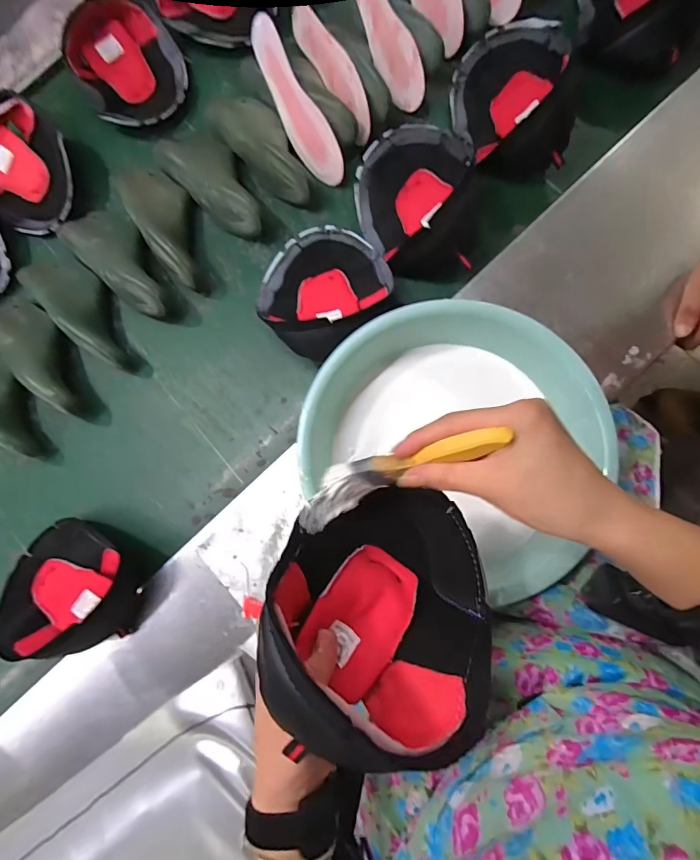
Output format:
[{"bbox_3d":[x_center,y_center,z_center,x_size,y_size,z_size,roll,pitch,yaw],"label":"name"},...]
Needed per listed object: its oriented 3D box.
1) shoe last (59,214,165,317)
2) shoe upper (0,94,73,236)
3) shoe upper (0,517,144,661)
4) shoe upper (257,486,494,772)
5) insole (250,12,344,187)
[{"bbox_3d":[-0.340,-0.253,0.621,0.089,0.065,0.219,-42,81,2],"label":"shoe last"},{"bbox_3d":[-0.504,-0.400,0.660,0.160,0.066,0.186,-44,80,-3],"label":"shoe upper"},{"bbox_3d":[-0.363,0.199,0.556,0.181,0.102,0.151,-3,81,5],"label":"shoe upper"},{"bbox_3d":[0.027,0.129,0.305,0.142,0.138,0.158,-1,85,7],"label":"shoe upper"},{"bbox_3d":[-0.078,-0.464,0.614,0.008,0.070,0.222,-41,107,-36],"label":"insole"}]

